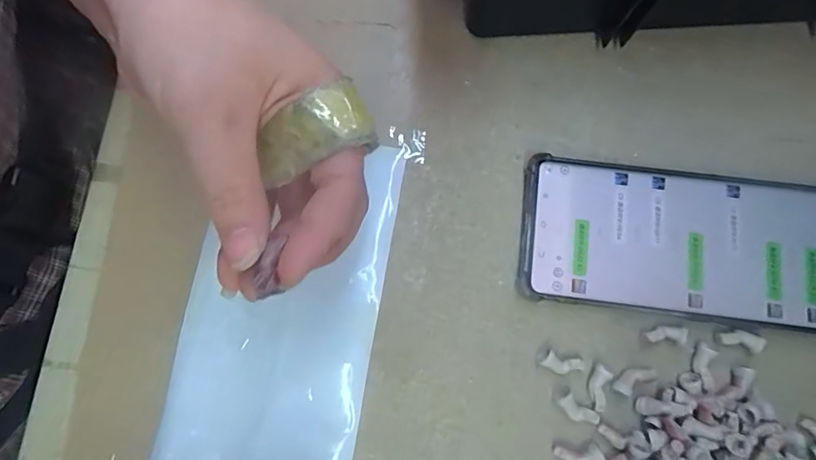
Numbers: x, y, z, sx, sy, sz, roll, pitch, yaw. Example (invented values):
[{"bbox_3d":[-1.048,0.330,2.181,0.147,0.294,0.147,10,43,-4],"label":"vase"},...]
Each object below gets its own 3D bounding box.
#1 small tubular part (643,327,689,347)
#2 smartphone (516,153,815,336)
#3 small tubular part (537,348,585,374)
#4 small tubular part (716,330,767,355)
[{"bbox_3d":[0.131,0.054,0.244,0.022,0.006,0.009,7,79,3],"label":"small tubular part"},{"bbox_3d":[0.146,0.008,0.249,0.171,0.012,0.076,7,79,3],"label":"smartphone"},{"bbox_3d":[0.077,0.067,0.240,0.024,0.008,0.010,18,79,5],"label":"small tubular part"},{"bbox_3d":[0.169,0.056,0.241,0.022,0.005,0.010,12,79,4],"label":"small tubular part"}]

